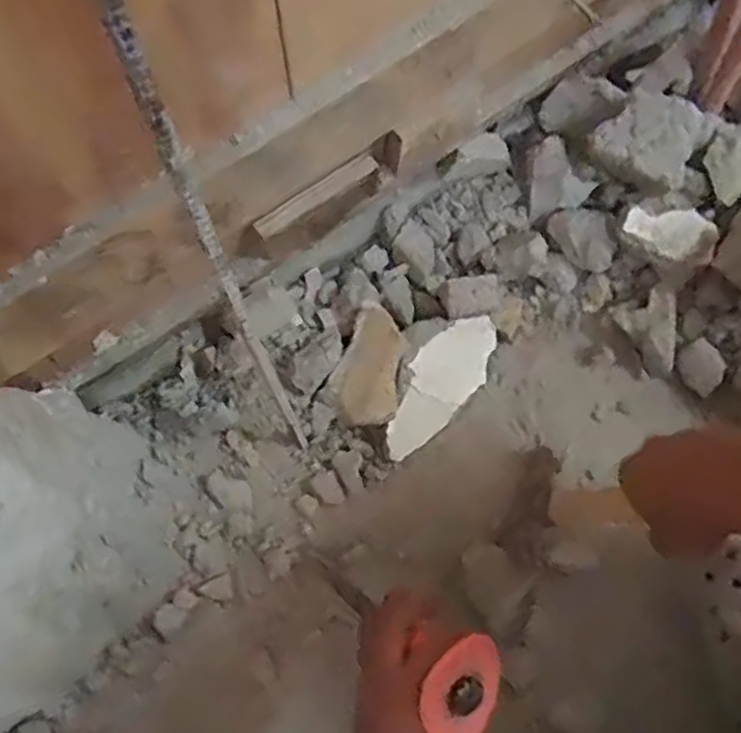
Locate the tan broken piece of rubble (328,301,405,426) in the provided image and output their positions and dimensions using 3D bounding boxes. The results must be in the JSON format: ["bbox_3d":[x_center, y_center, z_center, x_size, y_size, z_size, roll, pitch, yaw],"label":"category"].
[{"bbox_3d":[-0.004,-0.002,0.718,0.066,0.013,0.117,3,81,13],"label":"tan broken piece of rubble"}]

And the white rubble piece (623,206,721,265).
[{"bbox_3d":[0.305,-0.137,0.738,0.089,0.027,0.050,32,72,13],"label":"white rubble piece"}]

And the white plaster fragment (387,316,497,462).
[{"bbox_3d":[0.070,0.015,0.744,0.068,0.009,0.169,47,70,-1],"label":"white plaster fragment"}]

